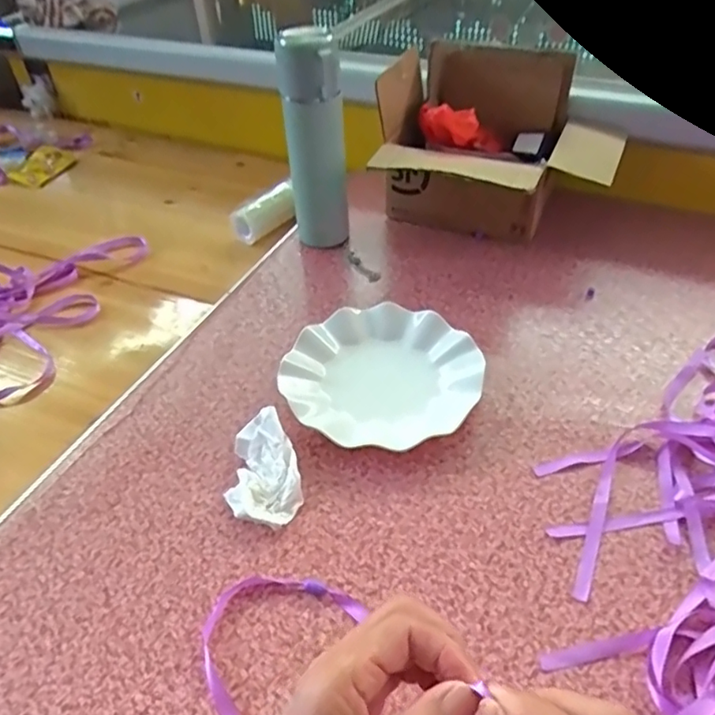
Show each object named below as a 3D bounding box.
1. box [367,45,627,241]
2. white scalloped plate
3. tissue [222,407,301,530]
[{"bbox_3d":[0.173,-0.256,0.728,0.275,0.180,0.222,10,45,13],"label":"box"},{"bbox_3d":[0.023,0.016,0.554,0.183,0.025,0.166,-4,44,-2],"label":"white scalloped plate"},{"bbox_3d":[-0.079,0.091,0.480,0.057,0.031,0.097,-7,44,-5],"label":"tissue"}]

